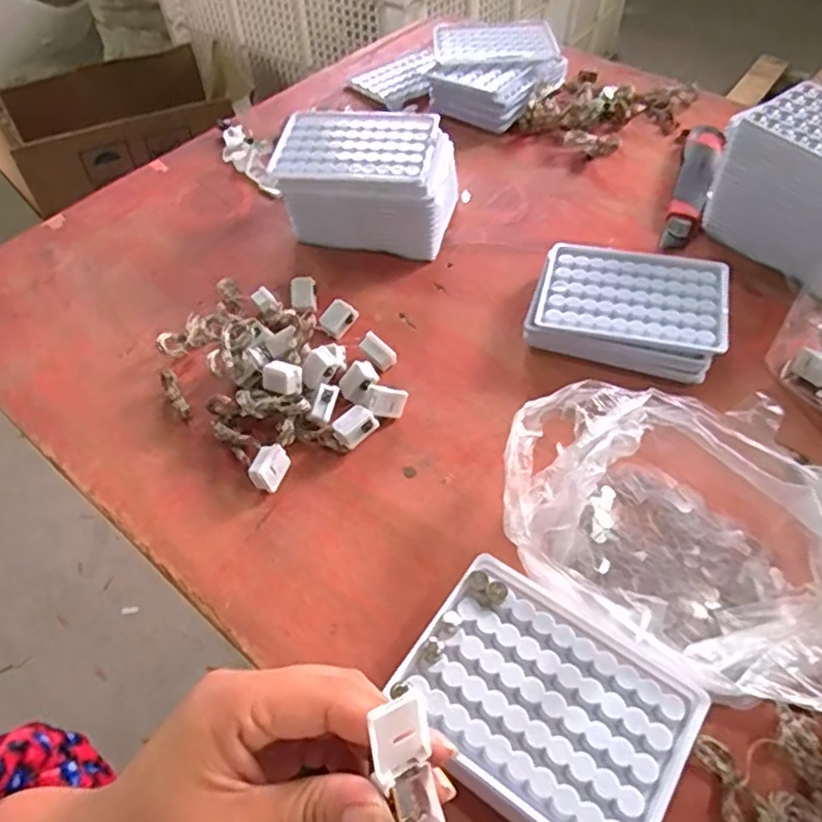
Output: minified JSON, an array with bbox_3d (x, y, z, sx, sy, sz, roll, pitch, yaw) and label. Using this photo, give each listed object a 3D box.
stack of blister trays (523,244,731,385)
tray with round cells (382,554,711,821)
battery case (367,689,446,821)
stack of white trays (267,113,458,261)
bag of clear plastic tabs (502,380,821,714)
[{"bbox_3d":[0.162,-0.077,0.491,0.134,0.033,0.097,14,53,13],"label":"stack of blister trays"},{"bbox_3d":[0.064,0.147,0.323,0.129,0.032,0.097,30,58,23],"label":"tray with round cells"},{"bbox_3d":[-0.001,0.117,0.214,0.019,0.054,0.016,-13,19,-9],"label":"battery case"},{"bbox_3d":[-0.038,-0.196,0.563,0.147,0.075,0.098,9,52,9],"label":"stack of white trays"},{"bbox_3d":[0.152,0.069,0.363,0.200,0.058,0.154,13,53,12],"label":"bag of clear plastic tabs"}]

